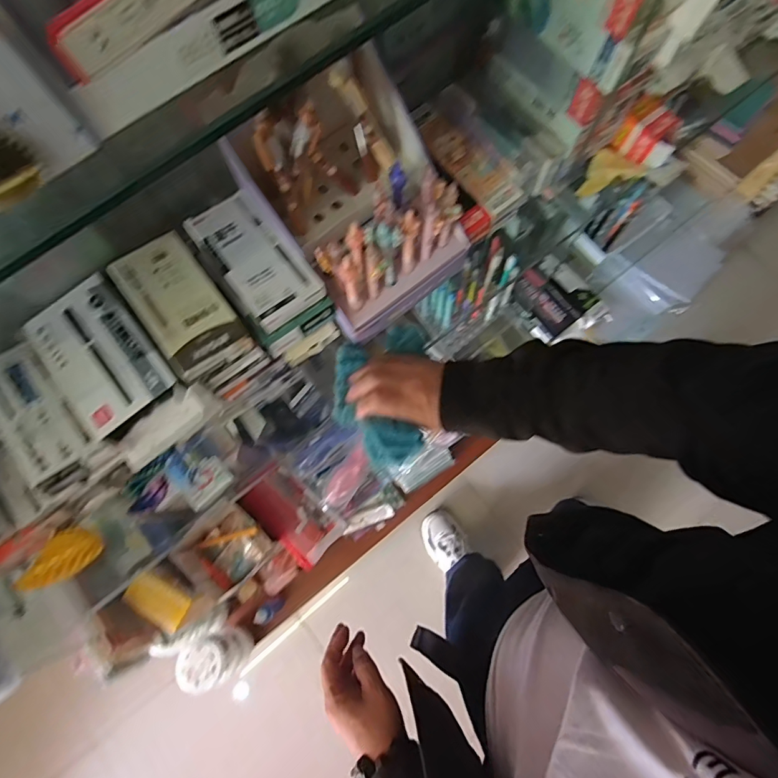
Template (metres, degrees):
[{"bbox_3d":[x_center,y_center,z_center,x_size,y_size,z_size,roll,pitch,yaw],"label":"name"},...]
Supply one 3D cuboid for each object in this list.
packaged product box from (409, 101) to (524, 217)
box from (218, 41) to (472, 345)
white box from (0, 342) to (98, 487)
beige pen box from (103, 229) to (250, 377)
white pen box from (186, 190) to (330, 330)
[{"bbox_3d":[0.090,-0.282,0.540,0.050,0.022,0.167,-39,80,-7],"label":"packaged product box"},{"bbox_3d":[-0.026,-0.191,0.452,0.166,0.160,0.185,-36,79,-7],"label":"box"},{"bbox_3d":[-0.336,0.018,0.413,0.062,0.015,0.137,-40,80,-8],"label":"white box"},{"bbox_3d":[-0.208,-0.087,0.432,0.075,0.014,0.140,-38,79,-7],"label":"beige pen box"},{"bbox_3d":[-0.135,-0.133,0.441,0.072,0.017,0.148,-38,80,-7],"label":"white pen box"}]

